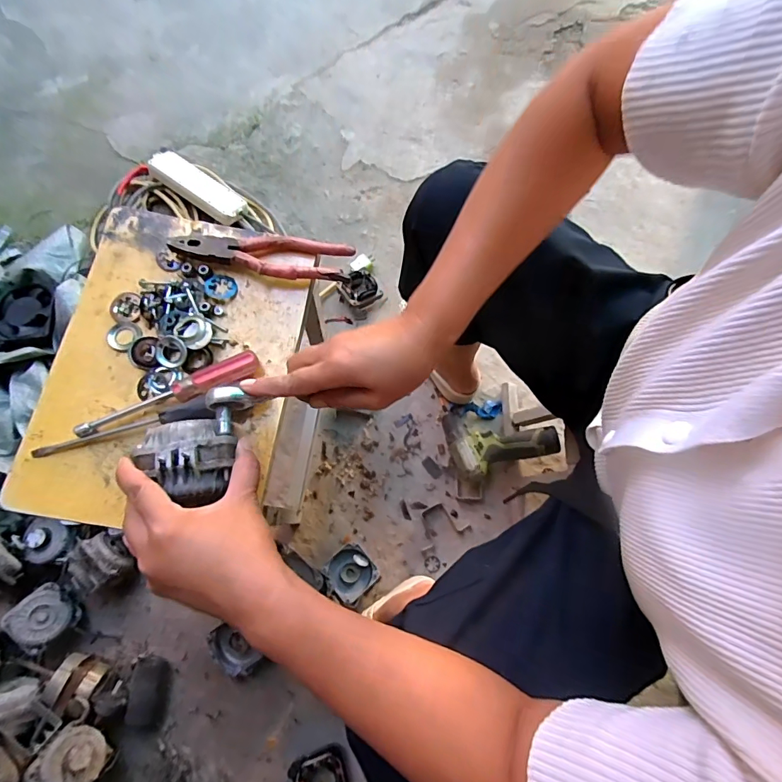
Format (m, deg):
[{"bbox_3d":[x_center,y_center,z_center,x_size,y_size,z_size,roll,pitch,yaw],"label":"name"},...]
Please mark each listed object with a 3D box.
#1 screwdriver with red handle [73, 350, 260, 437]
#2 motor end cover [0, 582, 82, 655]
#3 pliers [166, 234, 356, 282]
[{"bbox_3d":[-0.218,0.003,0.436,0.176,0.018,0.030,-27,75,-10],"label":"screwdriver with red handle"},{"bbox_3d":[-0.570,0.370,0.722,0.085,0.035,0.090,55,40,-2],"label":"motor end cover"},{"bbox_3d":[-0.141,-0.151,0.483,0.193,0.018,0.051,8,72,1],"label":"pliers"}]

